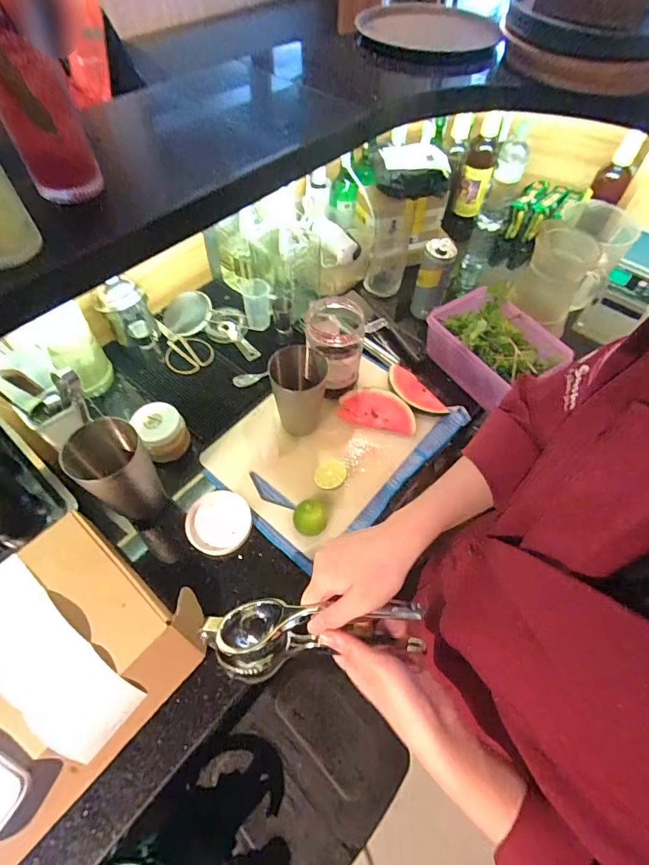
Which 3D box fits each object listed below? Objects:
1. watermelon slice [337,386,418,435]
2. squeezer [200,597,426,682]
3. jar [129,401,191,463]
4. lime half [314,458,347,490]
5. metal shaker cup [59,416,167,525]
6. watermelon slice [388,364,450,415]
[{"bbox_3d":[0.090,-0.040,0.698,0.128,0.017,0.068,8,57,3],"label":"watermelon slice"},{"bbox_3d":[-0.013,0.184,0.379,0.202,0.047,0.068,-8,57,9],"label":"squeezer"},{"bbox_3d":[-0.250,-0.003,0.638,0.066,0.062,0.071,1,57,-1],"label":"jar"},{"bbox_3d":[0.006,0.064,0.625,0.054,0.027,0.049,26,60,14],"label":"lime half"},{"bbox_3d":[-0.265,0.053,0.541,0.081,0.165,0.093,-36,65,-22],"label":"metal shaker cup"},{"bbox_3d":[0.152,-0.070,0.716,0.065,0.023,0.115,-26,62,-17],"label":"watermelon slice"}]

